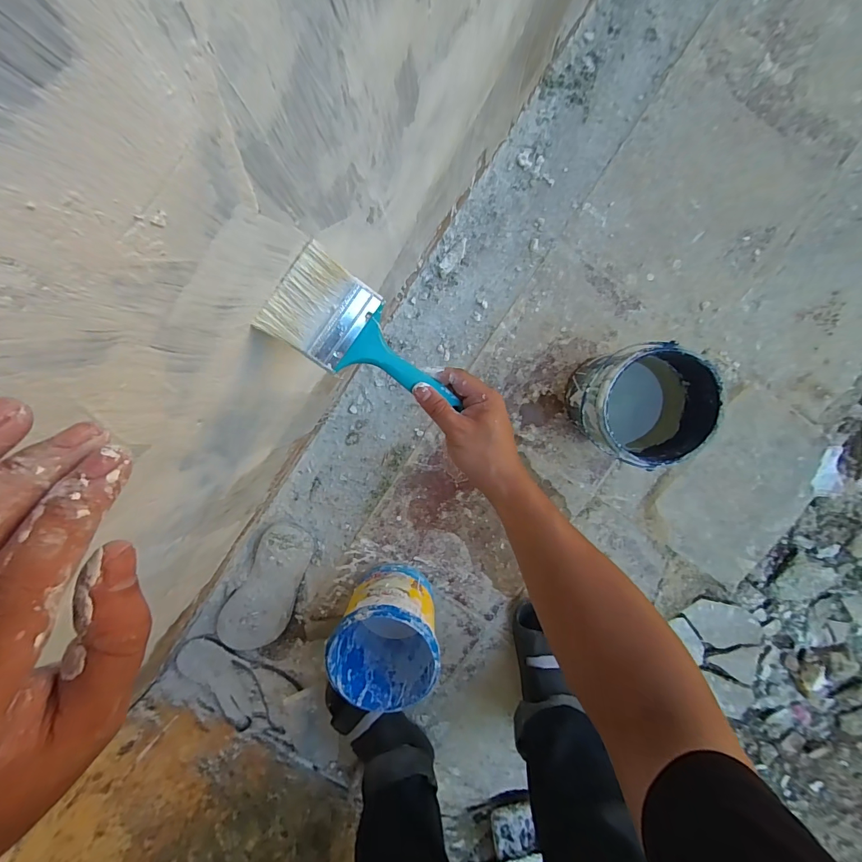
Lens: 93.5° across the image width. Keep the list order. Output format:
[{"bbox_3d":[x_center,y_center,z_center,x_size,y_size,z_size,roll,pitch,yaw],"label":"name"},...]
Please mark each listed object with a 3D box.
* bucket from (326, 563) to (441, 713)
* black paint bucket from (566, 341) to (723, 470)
[{"bbox_3d":[-0.068,0.327,0.670,0.155,0.162,0.161,0,97,3],"label":"bucket"},{"bbox_3d":[0.297,-0.042,0.599,0.156,0.166,0.156,0,97,3],"label":"black paint bucket"}]

